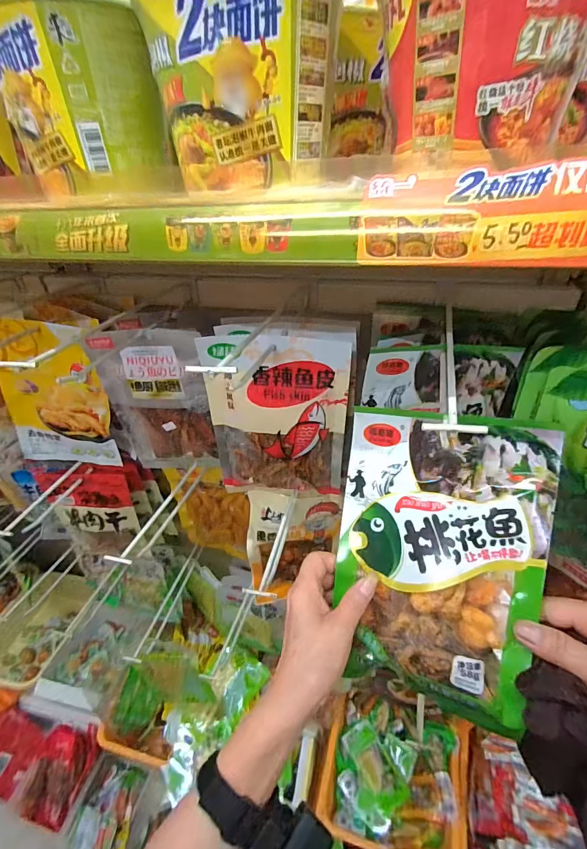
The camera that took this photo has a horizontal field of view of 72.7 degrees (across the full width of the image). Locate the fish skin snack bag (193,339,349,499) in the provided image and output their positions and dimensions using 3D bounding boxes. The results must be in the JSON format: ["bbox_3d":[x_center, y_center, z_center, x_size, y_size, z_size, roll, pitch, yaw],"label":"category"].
[{"bbox_3d":[-0.020,0.001,0.501,0.170,0.223,0.021,3,35,8],"label":"fish skin snack bag"}]

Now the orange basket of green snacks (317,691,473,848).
[{"bbox_3d":[0.238,0.823,0.947,0.316,0.084,0.285,8,36,15],"label":"orange basket of green snacks"}]

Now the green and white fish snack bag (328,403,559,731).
[{"bbox_3d":[0.115,0.107,0.340,0.168,0.230,0.019,7,-5,30],"label":"green and white fish snack bag"}]

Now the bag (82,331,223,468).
[{"bbox_3d":[-0.198,-0.023,0.594,0.153,0.241,0.033,-1,35,4],"label":"bag"}]

